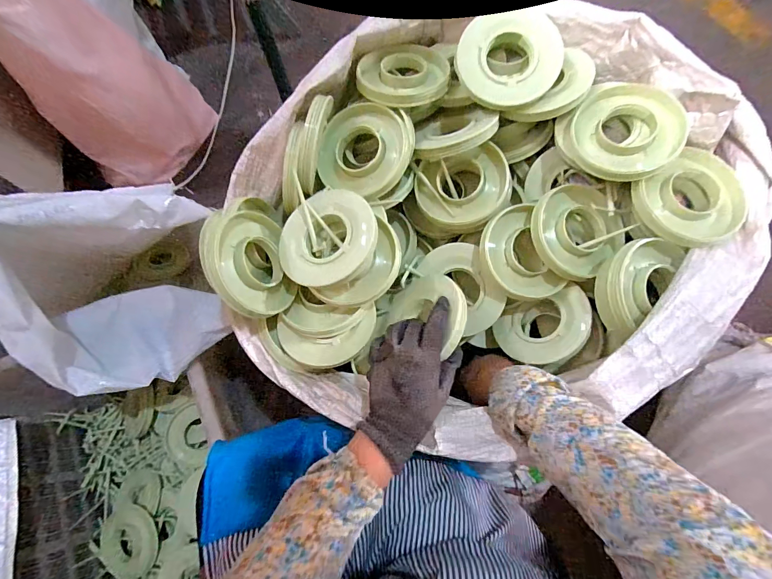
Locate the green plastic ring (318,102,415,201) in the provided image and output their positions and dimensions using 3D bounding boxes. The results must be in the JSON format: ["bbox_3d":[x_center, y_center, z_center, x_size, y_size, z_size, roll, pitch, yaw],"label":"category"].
[{"bbox_3d":[-0.025,-0.186,0.492,0.118,0.031,0.120,-1,88,17],"label":"green plastic ring"}]

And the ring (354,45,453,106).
[{"bbox_3d":[0.025,-0.304,0.507,0.123,0.031,0.101,1,67,3],"label":"ring"}]

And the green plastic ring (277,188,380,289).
[{"bbox_3d":[-0.072,-0.067,0.455,0.127,0.019,0.118,-3,80,18],"label":"green plastic ring"}]

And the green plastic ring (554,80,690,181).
[{"bbox_3d":[0.302,-0.202,0.470,0.121,0.027,0.130,1,93,24],"label":"green plastic ring"}]

